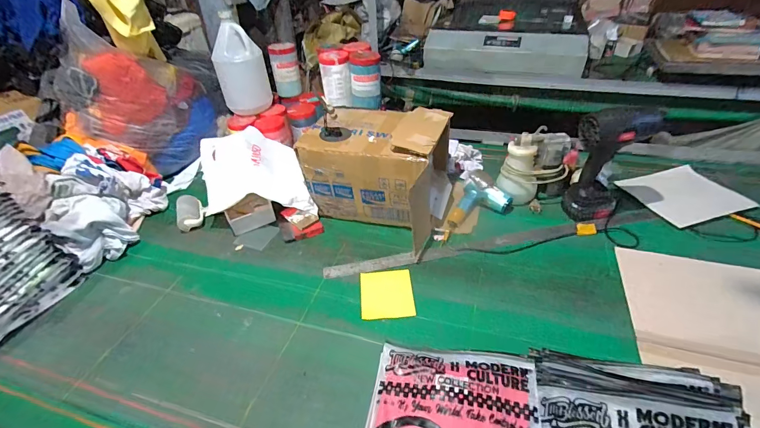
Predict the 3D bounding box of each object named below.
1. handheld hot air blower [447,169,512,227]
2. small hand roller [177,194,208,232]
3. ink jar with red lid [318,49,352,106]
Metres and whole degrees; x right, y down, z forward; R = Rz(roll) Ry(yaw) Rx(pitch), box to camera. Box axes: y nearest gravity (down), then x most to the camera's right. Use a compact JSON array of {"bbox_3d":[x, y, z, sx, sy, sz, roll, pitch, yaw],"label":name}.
[{"bbox_3d":[0.273,-0.030,0.952,0.133,0.065,0.192,18,45,27],"label":"handheld hot air blower"},{"bbox_3d":[-0.541,-0.008,1.023,0.079,0.053,0.119,-22,42,-19],"label":"small hand roller"},{"bbox_3d":[-0.137,-0.426,1.132,0.092,0.141,0.100,-7,39,-5],"label":"ink jar with red lid"}]

